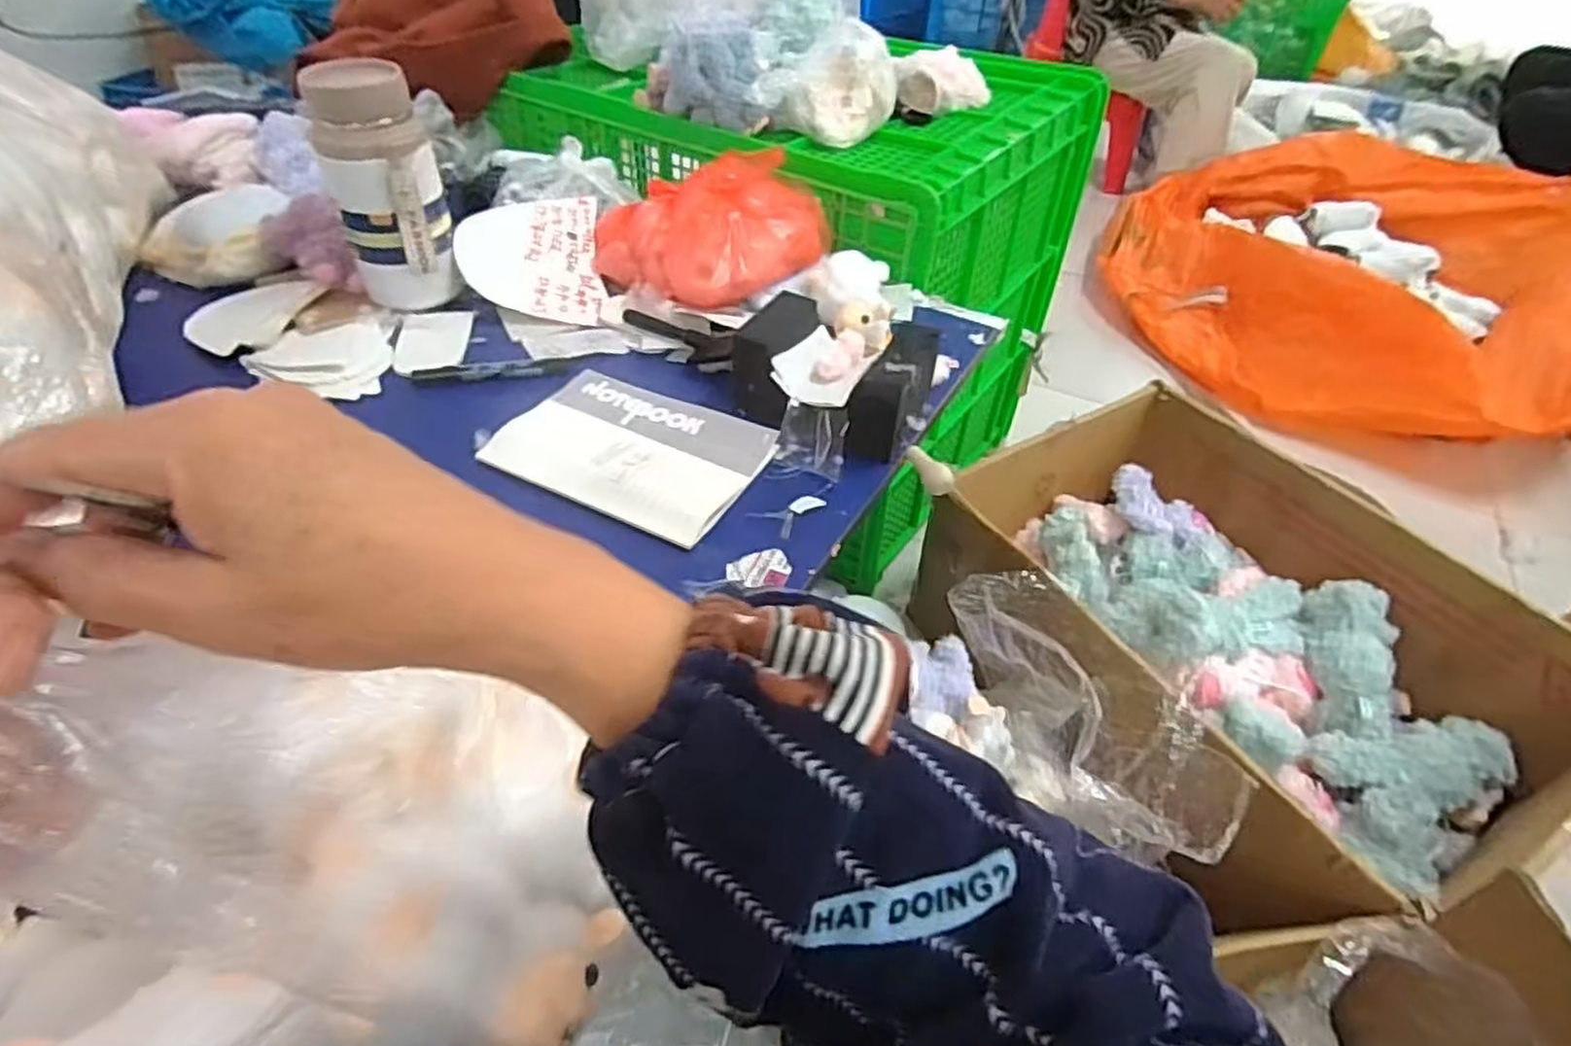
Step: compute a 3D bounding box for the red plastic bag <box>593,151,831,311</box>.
[{"bbox_3d":[-0.071,-0.298,0.777,0.226,0.091,0.154,-9,46,-13],"label":"red plastic bag"}]

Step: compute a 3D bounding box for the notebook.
[{"bbox_3d":[-0.126,-0.063,0.618,0.197,0.015,0.155,21,47,17],"label":"notebook"}]

